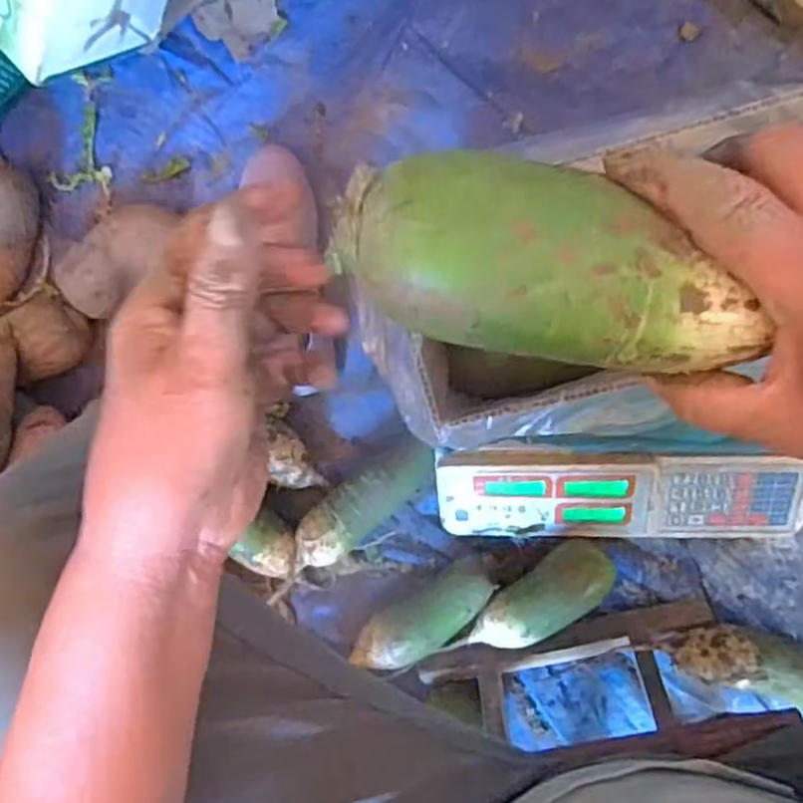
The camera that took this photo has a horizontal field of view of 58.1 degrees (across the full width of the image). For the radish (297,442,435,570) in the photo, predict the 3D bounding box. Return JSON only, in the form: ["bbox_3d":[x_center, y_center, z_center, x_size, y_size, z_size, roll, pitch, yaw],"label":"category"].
[{"bbox_3d":[-0.036,0.098,0.705,0.160,0.047,0.055,-38,85,-10],"label":"radish"}]

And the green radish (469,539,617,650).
[{"bbox_3d":[0.131,0.187,0.687,0.149,0.053,0.065,-31,86,8],"label":"green radish"}]

